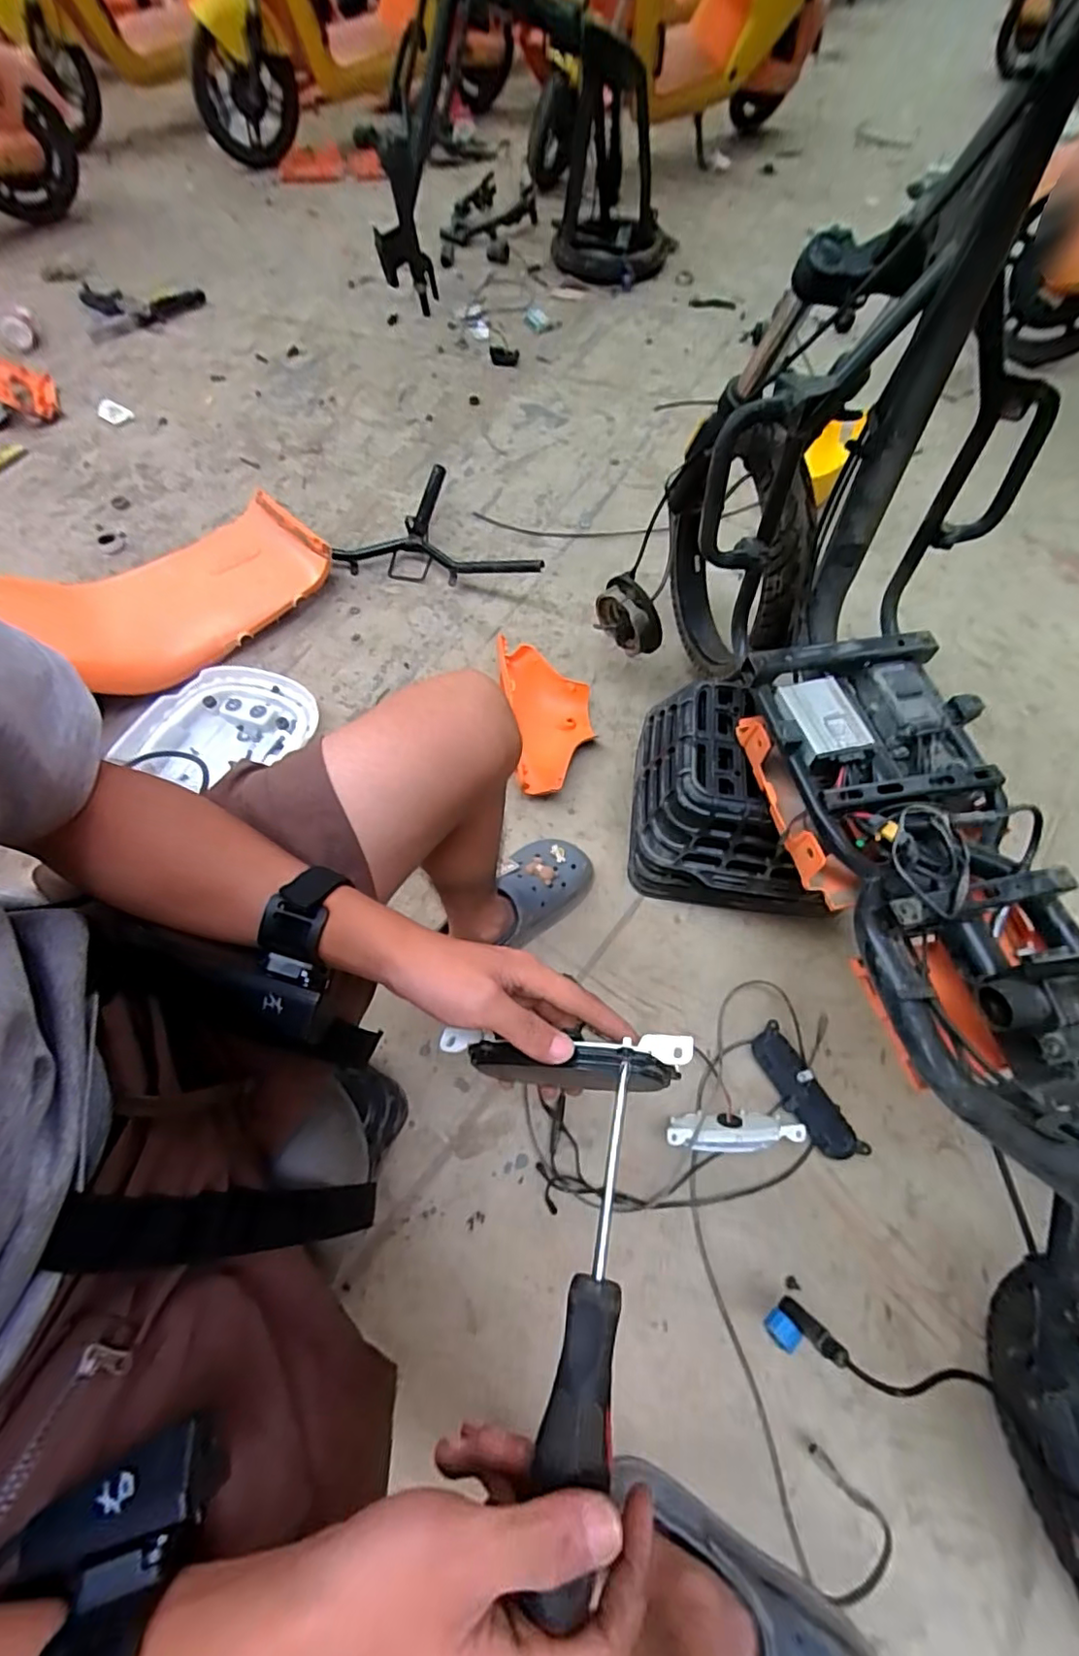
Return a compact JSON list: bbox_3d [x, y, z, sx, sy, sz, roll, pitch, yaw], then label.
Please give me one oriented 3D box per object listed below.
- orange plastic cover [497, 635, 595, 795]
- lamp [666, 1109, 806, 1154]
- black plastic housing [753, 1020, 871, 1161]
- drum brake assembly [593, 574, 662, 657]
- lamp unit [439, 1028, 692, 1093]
[{"bbox_3d":[0.014,-0.180,0.967,0.141,0.083,0.290,-5,62,-2],"label":"orange plastic cover"},{"bbox_3d":[0.222,0.353,0.681,0.152,0.046,0.042,-3,62,-1],"label":"lamp"},{"bbox_3d":[0.313,0.322,0.709,0.057,0.039,0.163,-25,65,-12],"label":"black plastic housing"},{"bbox_3d":[0.140,-0.328,0.906,0.112,0.110,0.048,35,68,17],"label":"drum brake assembly"},{"bbox_3d":[0.014,0.142,0.355,0.154,0.066,0.029,-8,59,24],"label":"lamp unit"}]

